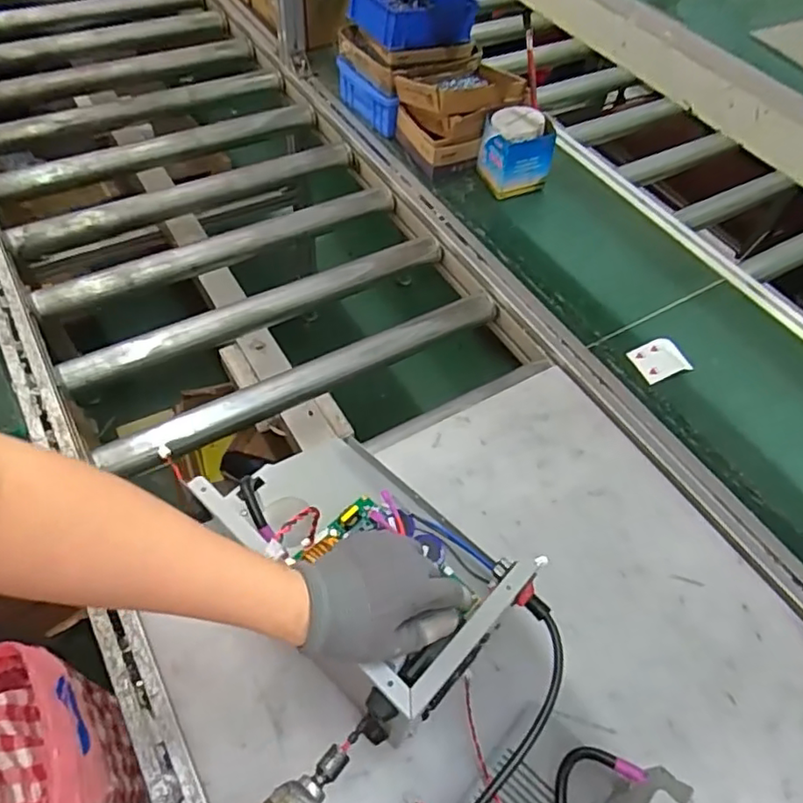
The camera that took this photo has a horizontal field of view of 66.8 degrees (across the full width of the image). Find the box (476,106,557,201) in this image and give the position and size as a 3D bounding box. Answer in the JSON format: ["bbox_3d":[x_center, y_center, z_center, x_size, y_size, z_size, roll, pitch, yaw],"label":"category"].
[{"bbox_3d":[0.193,-0.417,1.037,0.104,0.130,0.091,-16,56,-14],"label":"box"}]

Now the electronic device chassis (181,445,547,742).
[{"bbox_3d":[-0.039,0.126,0.539,0.177,0.109,0.273,-36,63,-26],"label":"electronic device chassis"}]

